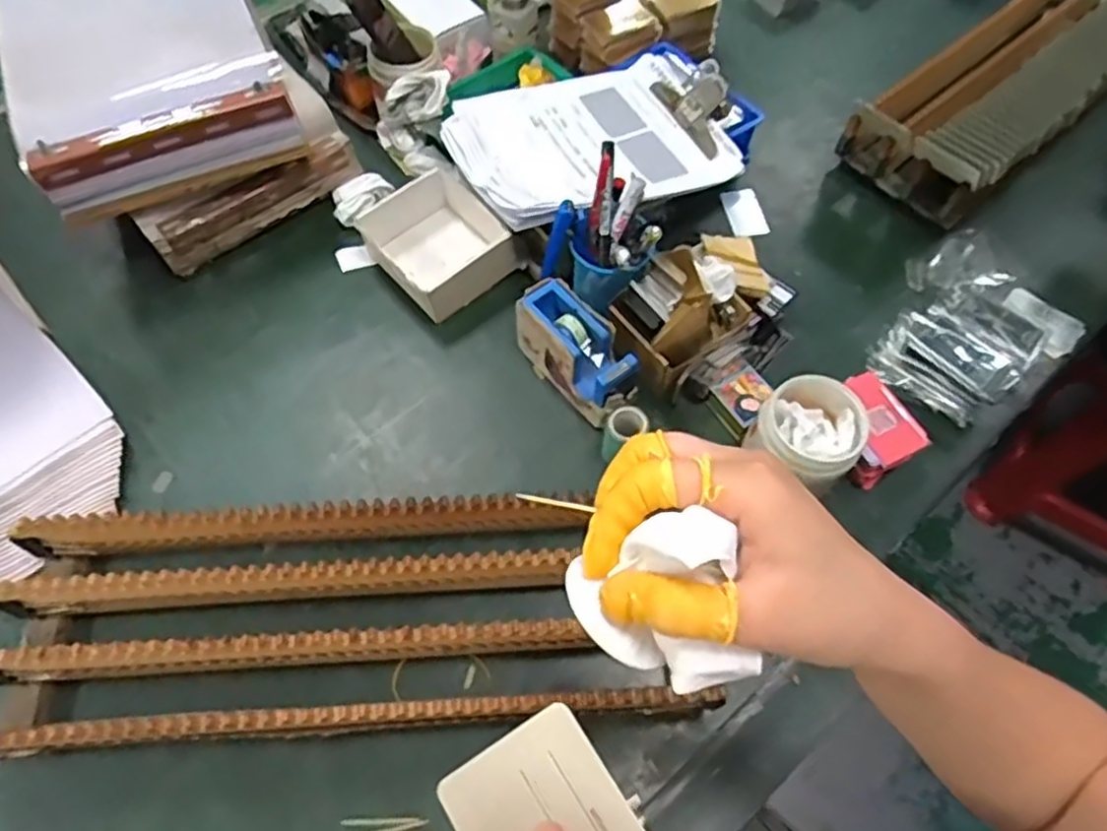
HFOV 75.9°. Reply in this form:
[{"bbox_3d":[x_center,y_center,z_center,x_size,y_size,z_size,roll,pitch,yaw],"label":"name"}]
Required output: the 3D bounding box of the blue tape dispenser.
[{"bbox_3d":[0.025,-0.062,0.720,0.060,0.090,0.139,-36,68,-19],"label":"blue tape dispenser"}]

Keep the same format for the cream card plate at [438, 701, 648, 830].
[{"bbox_3d":[0.006,0.145,0.232,0.054,0.004,0.084,-24,66,-30],"label":"cream card plate"}]

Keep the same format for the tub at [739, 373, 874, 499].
[{"bbox_3d":[0.241,0.024,0.685,0.098,0.102,0.094,0,61,0],"label":"tub"}]

